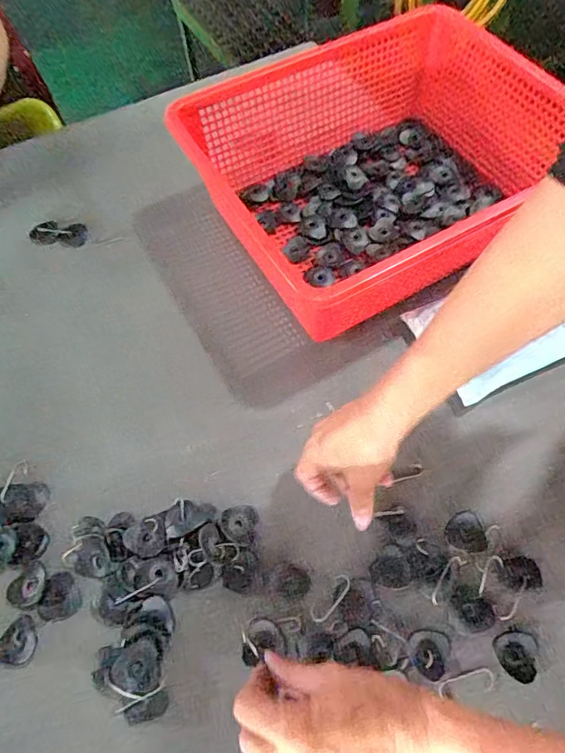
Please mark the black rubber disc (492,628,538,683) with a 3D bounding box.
[{"bbox_3d":[0.181,0.215,0.379,0.032,0.004,0.034,-1,63,2],"label":"black rubber disc"}]

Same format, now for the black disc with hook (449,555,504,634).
[{"bbox_3d":[0.165,0.180,0.401,0.066,0.004,0.031,-40,68,-17],"label":"black disc with hook"}]

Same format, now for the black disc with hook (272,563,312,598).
[{"bbox_3d":[0.007,0.171,0.409,0.031,0.004,0.026,11,64,7],"label":"black disc with hook"}]

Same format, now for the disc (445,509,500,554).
[{"bbox_3d":[0.162,0.135,0.425,0.035,0.006,0.040,38,70,19],"label":"disc"}]

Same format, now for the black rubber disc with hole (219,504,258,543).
[{"bbox_3d":[-0.039,0.127,0.432,0.030,0.004,0.033,-1,63,2],"label":"black rubber disc with hole"}]

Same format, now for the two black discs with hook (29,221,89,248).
[{"bbox_3d":[-0.273,-0.175,0.598,0.072,0.006,0.033,7,64,6],"label":"two black discs with hook"}]

